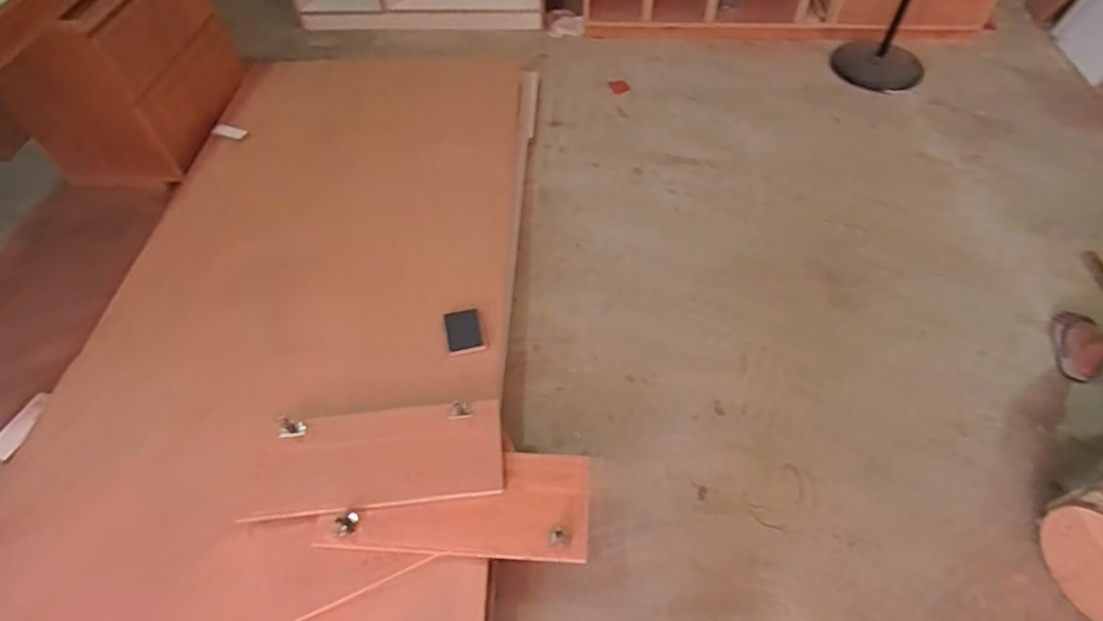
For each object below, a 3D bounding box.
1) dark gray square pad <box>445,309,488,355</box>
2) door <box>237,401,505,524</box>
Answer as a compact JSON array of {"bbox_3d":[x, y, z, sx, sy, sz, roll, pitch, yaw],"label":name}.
[{"bbox_3d":[-0.246,0.058,1.648,0.096,0.017,0.142,-14,54,-8],"label":"dark gray square pad"},{"bbox_3d":[-0.418,0.354,1.401,0.582,0.039,0.225,-5,53,-1],"label":"door"}]

